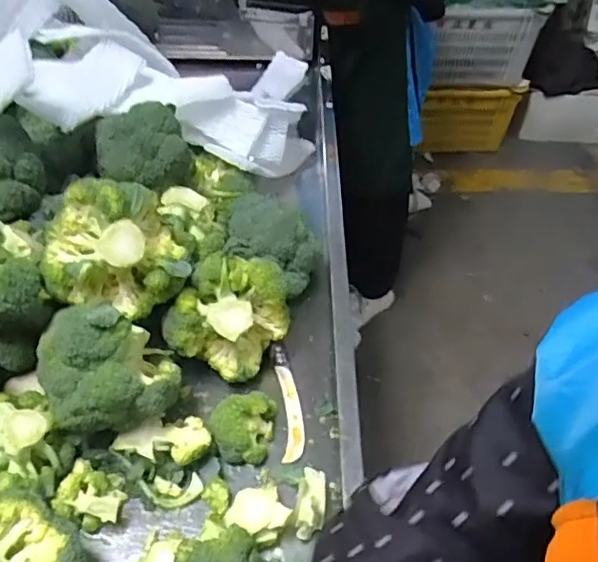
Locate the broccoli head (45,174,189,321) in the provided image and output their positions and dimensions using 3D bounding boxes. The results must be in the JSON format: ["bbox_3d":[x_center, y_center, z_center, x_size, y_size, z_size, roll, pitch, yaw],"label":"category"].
[{"bbox_3d":[-0.173,-0.039,0.557,0.134,0.109,0.098,-18,48,-17],"label":"broccoli head"}]

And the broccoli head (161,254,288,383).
[{"bbox_3d":[-0.067,0.037,0.605,0.078,0.104,0.127,31,53,27],"label":"broccoli head"}]

